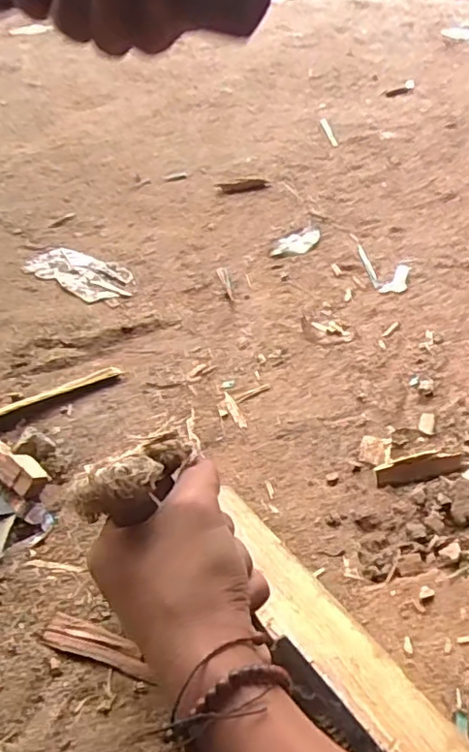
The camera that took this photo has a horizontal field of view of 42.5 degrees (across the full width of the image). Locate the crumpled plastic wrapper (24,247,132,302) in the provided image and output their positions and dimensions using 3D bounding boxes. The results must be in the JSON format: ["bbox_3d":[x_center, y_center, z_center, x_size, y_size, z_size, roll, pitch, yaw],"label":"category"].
[{"bbox_3d":[-0.163,-0.113,0.646,0.123,0.005,0.064,27,52,26],"label":"crumpled plastic wrapper"}]

